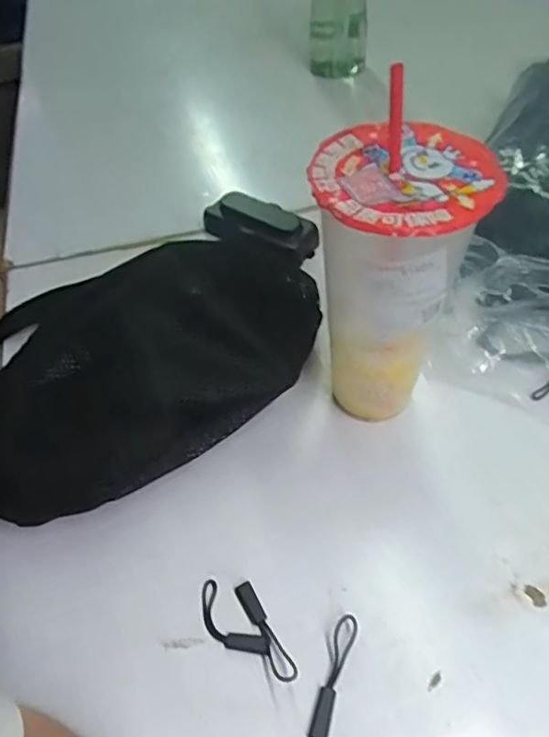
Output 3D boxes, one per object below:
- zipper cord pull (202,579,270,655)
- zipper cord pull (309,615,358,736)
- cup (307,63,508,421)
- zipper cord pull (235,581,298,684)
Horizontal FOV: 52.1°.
[{"bbox_3d":[-0.026,0.141,0.309,0.020,0.004,0.051,-38,58,-23],"label":"zipper cord pull"},{"bbox_3d":[0.031,0.158,0.289,0.011,0.007,0.059,12,53,15],"label":"zipper cord pull"},{"bbox_3d":[0.067,-0.038,0.328,0.085,0.190,0.083,4,52,8],"label":"cup"},{"bbox_3d":[-0.006,0.143,0.306,0.011,0.004,0.058,-26,54,-15],"label":"zipper cord pull"}]

